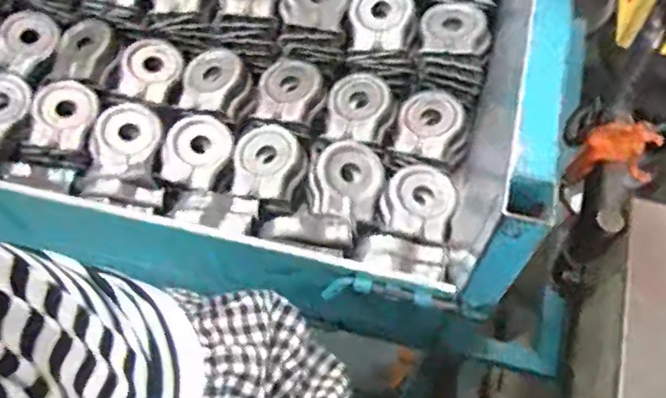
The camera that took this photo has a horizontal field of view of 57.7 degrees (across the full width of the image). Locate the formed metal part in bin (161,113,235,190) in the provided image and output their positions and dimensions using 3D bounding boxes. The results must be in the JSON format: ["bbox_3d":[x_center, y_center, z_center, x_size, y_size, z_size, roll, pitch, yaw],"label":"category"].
[{"bbox_3d":[-0.206,-0.065,0.911,0.089,0.050,0.139,26,51,-19],"label":"formed metal part in bin"}]

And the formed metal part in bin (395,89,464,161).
[{"bbox_3d":[0.147,-0.115,0.917,0.086,0.034,0.127,18,65,11],"label":"formed metal part in bin"}]

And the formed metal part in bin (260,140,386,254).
[{"bbox_3d":[0.004,-0.001,0.856,0.109,0.049,0.189,22,66,12],"label":"formed metal part in bin"}]

